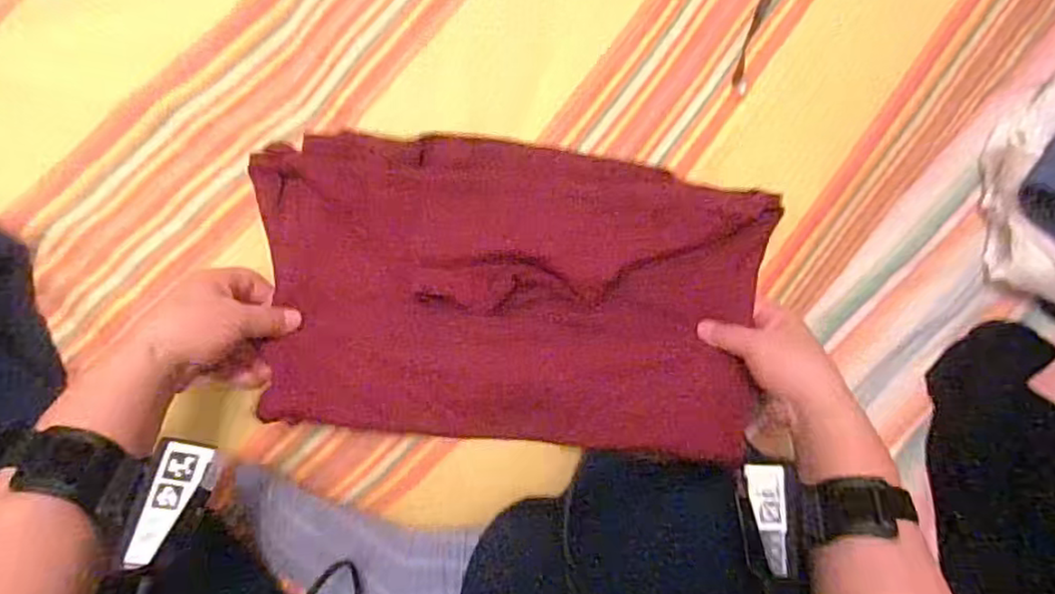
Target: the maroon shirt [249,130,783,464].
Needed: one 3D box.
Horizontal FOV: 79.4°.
[{"bbox_3d":[-0.012,-0.003,0.470,0.372,0.031,0.213,7,91,-5],"label":"maroon shirt"}]

